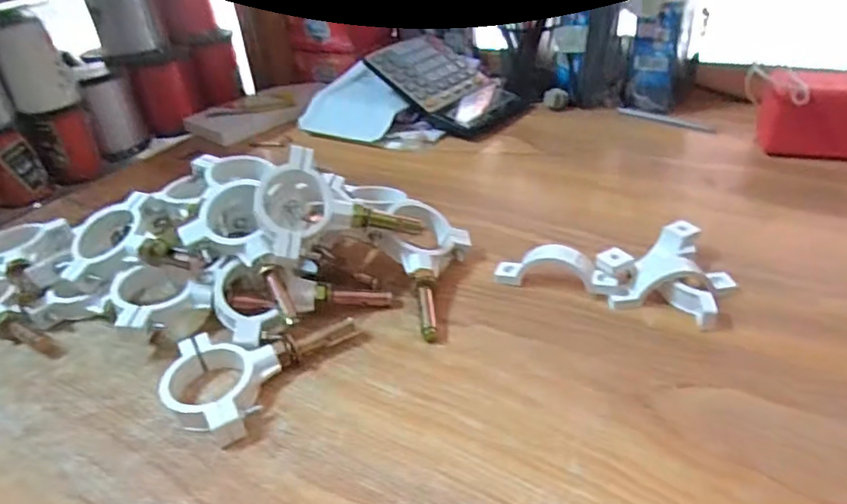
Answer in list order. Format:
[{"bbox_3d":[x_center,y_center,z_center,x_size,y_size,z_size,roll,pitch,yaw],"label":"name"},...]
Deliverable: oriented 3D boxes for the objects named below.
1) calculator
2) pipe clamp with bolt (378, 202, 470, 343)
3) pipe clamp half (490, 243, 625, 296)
[{"bbox_3d":[0.008,-0.237,0.757,0.112,0.013,0.147,39,47,10],"label":"calculator"},{"bbox_3d":[0.002,0.010,0.442,0.065,0.030,0.133,-2,45,5],"label":"pipe clamp with bolt"},{"bbox_3d":[0.100,0.014,0.430,0.092,0.031,0.020,12,37,25],"label":"pipe clamp half"}]

